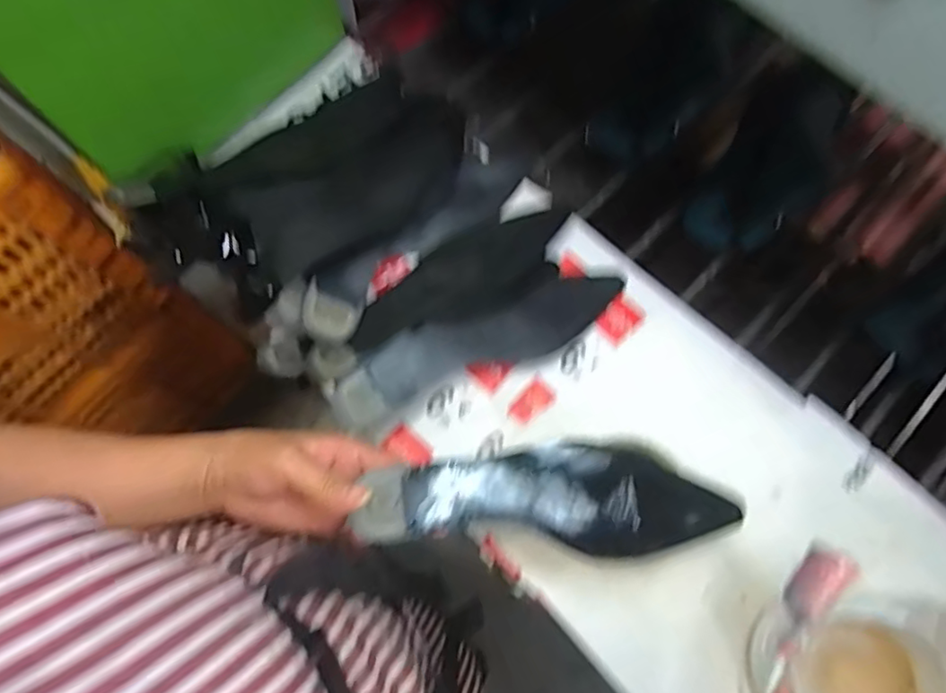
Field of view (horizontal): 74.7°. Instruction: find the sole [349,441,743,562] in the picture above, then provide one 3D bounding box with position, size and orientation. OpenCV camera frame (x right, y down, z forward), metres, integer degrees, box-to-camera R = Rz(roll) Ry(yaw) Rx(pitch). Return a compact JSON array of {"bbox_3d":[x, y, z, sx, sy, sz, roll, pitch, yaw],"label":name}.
[{"bbox_3d":[0.051,0.104,0.424,0.248,0.027,0.073,3,73,-10],"label":"sole"}]

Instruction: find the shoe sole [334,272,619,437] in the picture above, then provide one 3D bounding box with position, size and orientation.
[{"bbox_3d":[0.009,-0.009,0.506,0.265,0.045,0.062,-23,75,-7],"label":"shoe sole"}]

